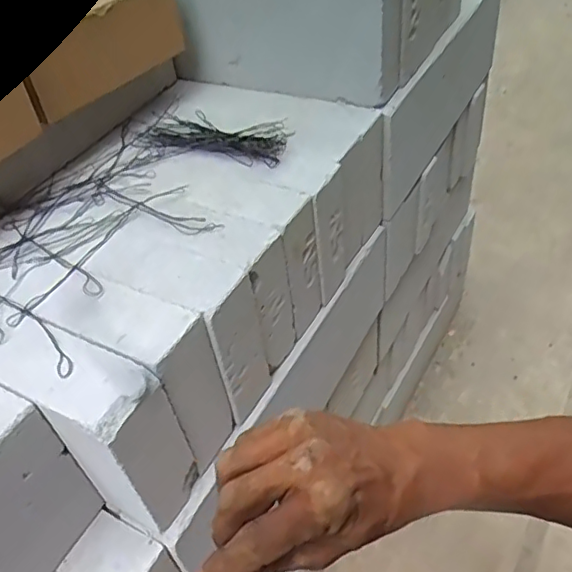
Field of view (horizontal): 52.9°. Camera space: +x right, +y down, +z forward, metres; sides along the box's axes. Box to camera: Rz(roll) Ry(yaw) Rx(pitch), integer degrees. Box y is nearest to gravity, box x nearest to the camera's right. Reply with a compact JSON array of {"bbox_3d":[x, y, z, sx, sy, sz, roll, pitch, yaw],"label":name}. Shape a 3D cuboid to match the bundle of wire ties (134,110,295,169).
[{"bbox_3d":[-0.102,-0.214,0.803,0.219,0.022,0.087,12,48,19],"label":"bundle of wire ties"}]

